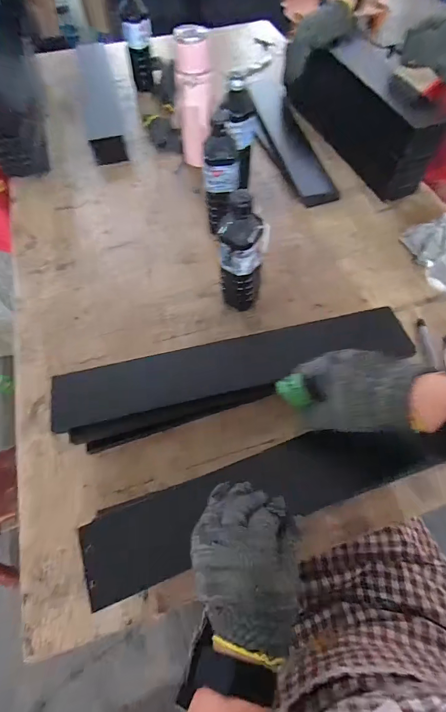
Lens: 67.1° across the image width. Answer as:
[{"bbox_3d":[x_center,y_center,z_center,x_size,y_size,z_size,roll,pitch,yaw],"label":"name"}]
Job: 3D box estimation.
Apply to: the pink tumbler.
[{"bbox_3d":[-0.059,-0.526,0.711,0.072,0.226,0.070,0,61,0],"label":"pink tumbler"}]

